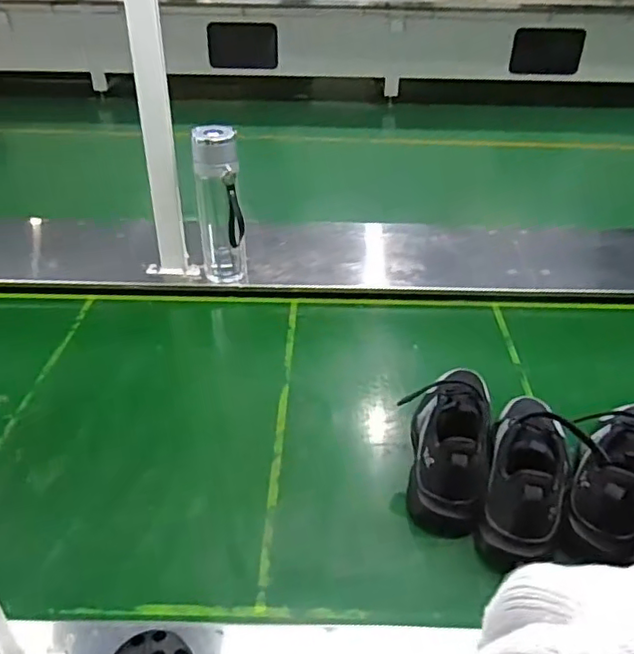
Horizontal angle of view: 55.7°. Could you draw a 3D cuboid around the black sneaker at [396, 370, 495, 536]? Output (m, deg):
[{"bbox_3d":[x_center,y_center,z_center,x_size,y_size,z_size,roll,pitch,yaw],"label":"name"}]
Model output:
[{"bbox_3d":[0.153,0.116,0.679,0.082,0.111,0.211,6,33,8],"label":"black sneaker"}]

